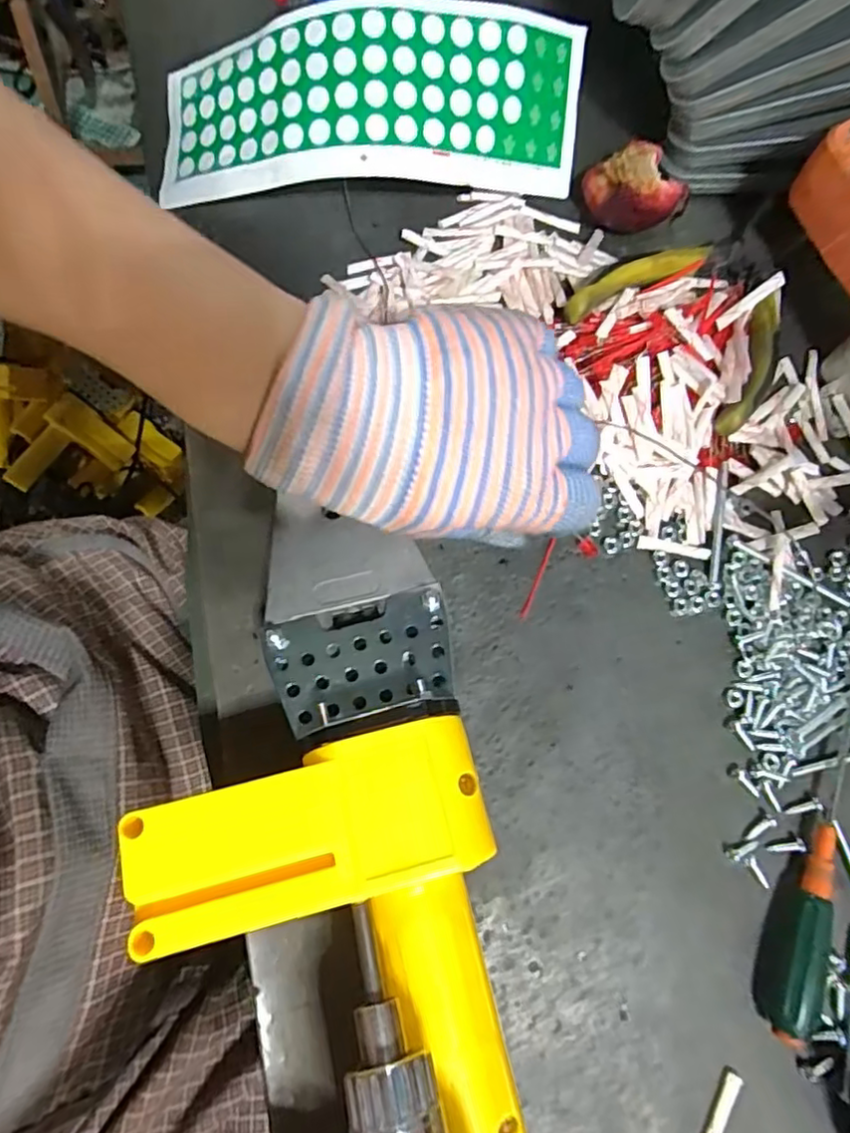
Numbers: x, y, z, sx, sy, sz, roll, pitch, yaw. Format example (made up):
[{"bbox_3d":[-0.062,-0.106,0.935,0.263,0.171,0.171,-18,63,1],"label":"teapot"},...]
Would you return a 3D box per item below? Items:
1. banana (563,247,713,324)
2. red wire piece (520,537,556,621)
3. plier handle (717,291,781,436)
[{"bbox_3d":[0.099,-0.137,0.293,0.078,0.014,0.012,-28,79,-9],"label":"banana"},{"bbox_3d":[0.049,0.006,0.267,0.004,0.004,0.038,24,76,4],"label":"red wire piece"},{"bbox_3d":[0.148,-0.091,0.280,0.013,0.013,0.072,23,76,3],"label":"plier handle"}]

